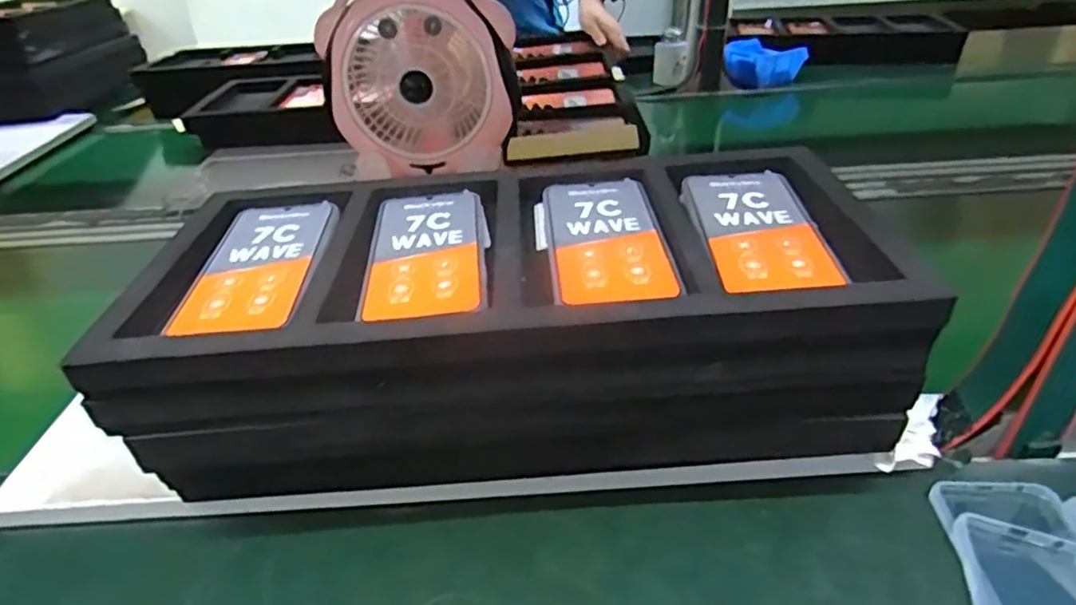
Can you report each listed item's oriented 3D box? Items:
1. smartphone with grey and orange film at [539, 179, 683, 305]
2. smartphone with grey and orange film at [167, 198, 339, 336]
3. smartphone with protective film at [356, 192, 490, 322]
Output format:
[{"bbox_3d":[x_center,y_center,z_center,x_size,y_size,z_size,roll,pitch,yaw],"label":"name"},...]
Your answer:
[{"bbox_3d":[0.042,-0.042,0.433,0.080,0.015,0.162,-4,35,-1],"label":"smartphone with grey and orange film"},{"bbox_3d":[-0.189,-0.029,0.425,0.078,0.013,0.173,-4,35,-1],"label":"smartphone with grey and orange film"},{"bbox_3d":[-0.076,-0.038,0.430,0.078,0.009,0.163,-5,35,-3],"label":"smartphone with protective film"}]

